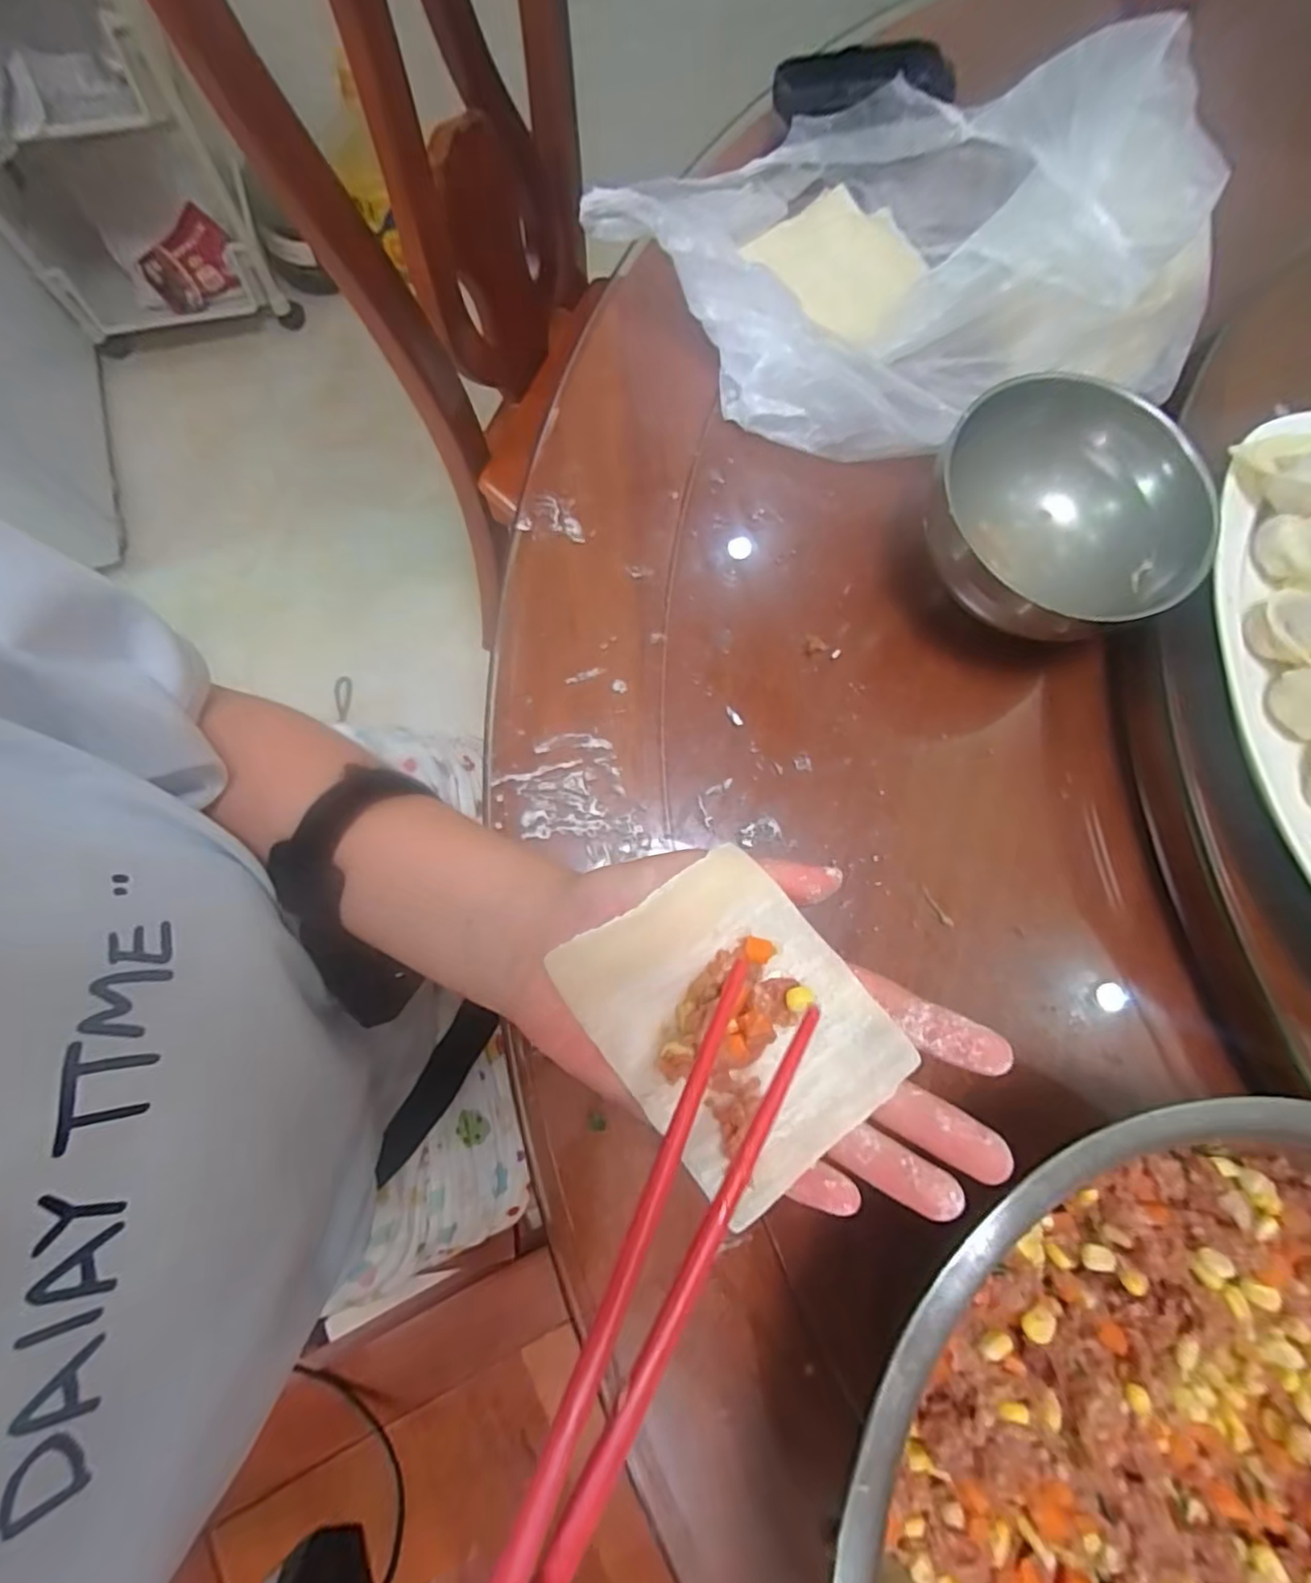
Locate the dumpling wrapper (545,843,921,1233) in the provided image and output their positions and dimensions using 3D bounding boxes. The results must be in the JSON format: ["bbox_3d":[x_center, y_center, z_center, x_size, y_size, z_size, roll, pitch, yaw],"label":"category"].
[{"bbox_3d":[0.023,0.070,0.199,0.075,0.016,0.090,-37,79,-10],"label":"dumpling wrapper"}]

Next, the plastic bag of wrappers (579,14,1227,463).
[{"bbox_3d":[0.110,-0.272,0.310,0.249,0.108,0.165,-9,78,-6],"label":"plastic bag of wrappers"}]

